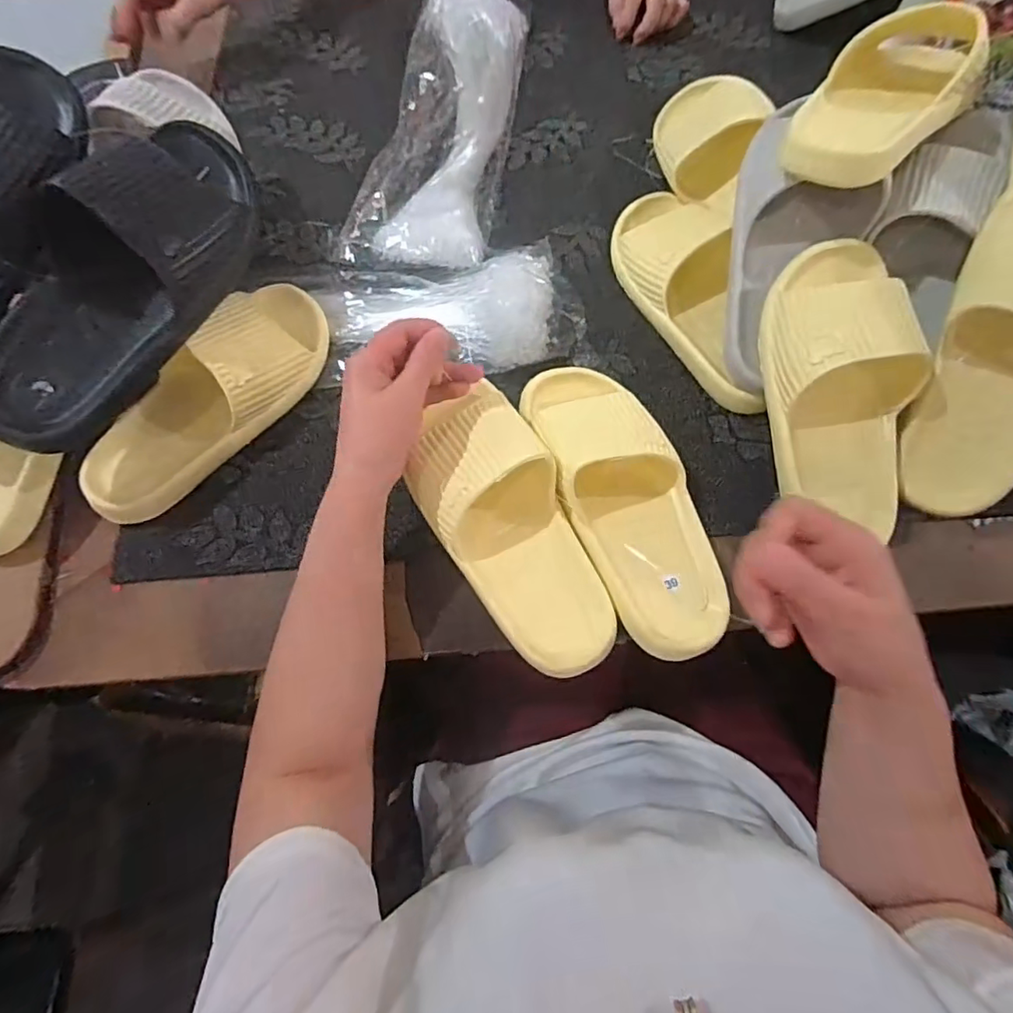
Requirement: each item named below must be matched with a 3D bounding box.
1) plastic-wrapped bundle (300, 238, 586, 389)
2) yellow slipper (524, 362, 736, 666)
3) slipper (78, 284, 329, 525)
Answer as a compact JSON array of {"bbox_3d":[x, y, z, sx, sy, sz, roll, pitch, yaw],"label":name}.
[{"bbox_3d":[-0.060,-0.186,0.538,0.263,0.050,0.133,-5,67,1],"label":"plastic-wrapped bundle"},{"bbox_3d":[0.094,-0.009,0.456,0.095,0.062,0.250,-18,67,-5],"label":"yellow slipper"},{"bbox_3d":[-0.253,-0.095,0.491,0.085,0.072,0.244,40,74,17],"label":"slipper"}]

